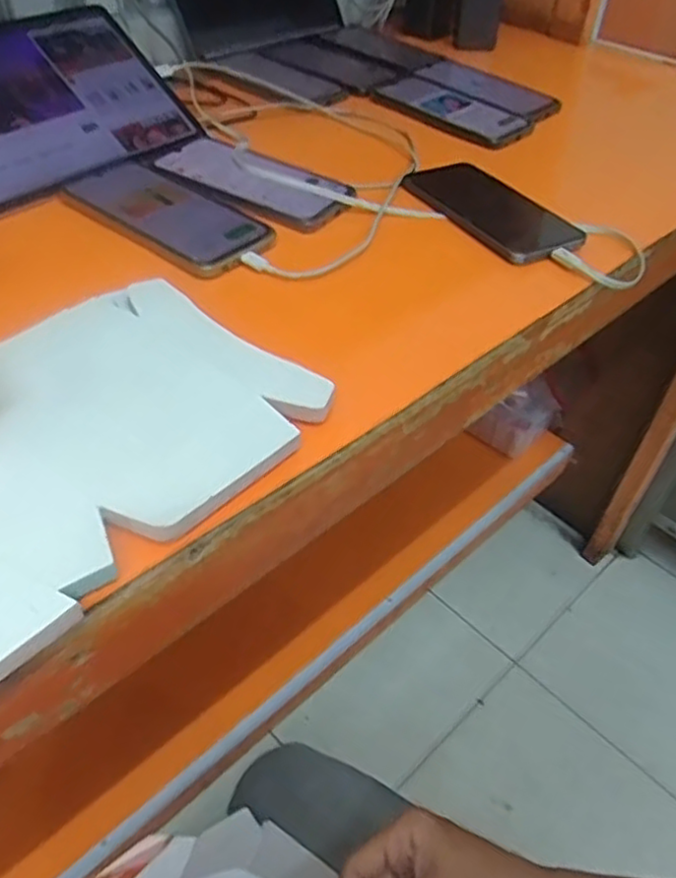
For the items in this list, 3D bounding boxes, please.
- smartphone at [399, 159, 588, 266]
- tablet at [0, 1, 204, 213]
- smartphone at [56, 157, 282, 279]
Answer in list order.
[{"bbox_3d":[0.129,-0.196,0.584,0.076,0.014,0.159,-21,50,-24],"label":"smartphone"},{"bbox_3d":[-0.257,-0.287,0.582,0.169,0.013,0.251,50,57,-3],"label":"tablet"},{"bbox_3d":[-0.134,-0.176,0.541,0.170,0.016,0.085,30,49,24],"label":"smartphone"}]

